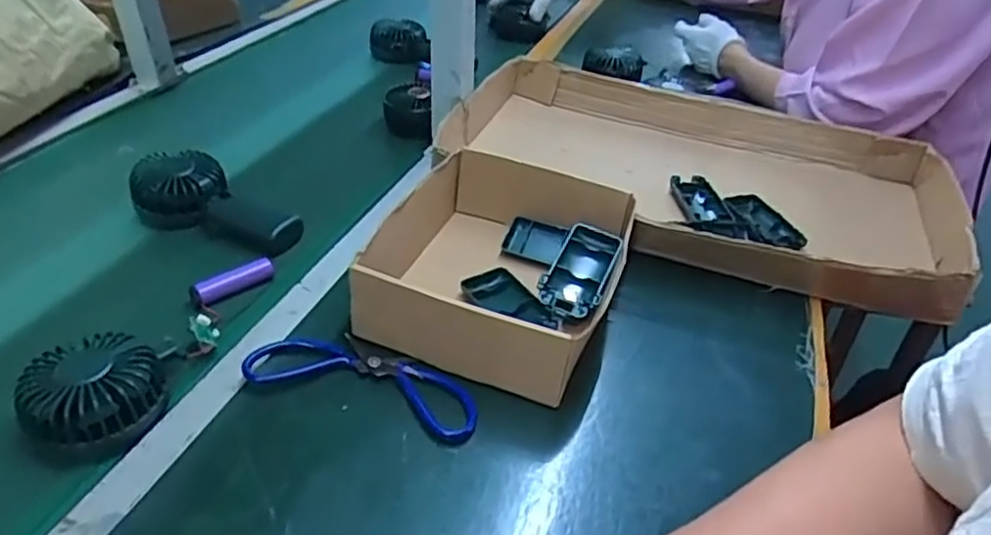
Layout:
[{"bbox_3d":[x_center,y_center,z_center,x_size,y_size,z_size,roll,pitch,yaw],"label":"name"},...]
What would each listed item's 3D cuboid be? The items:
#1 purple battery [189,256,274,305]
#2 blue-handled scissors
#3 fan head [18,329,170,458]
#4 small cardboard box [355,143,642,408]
[{"bbox_3d":[-0.225,0.011,0.580,0.069,0.018,0.015,-21,44,-29],"label":"purple battery"},{"bbox_3d":[-0.093,0.081,0.495,0.169,0.020,0.062,12,38,10],"label":"blue-handled scissors"},{"bbox_3d":[-0.269,0.083,0.459,0.079,0.041,0.078,3,37,-2],"label":"fan head"},{"bbox_3d":[0.005,-0.003,0.569,0.174,0.079,0.213,15,39,14],"label":"small cardboard box"}]

